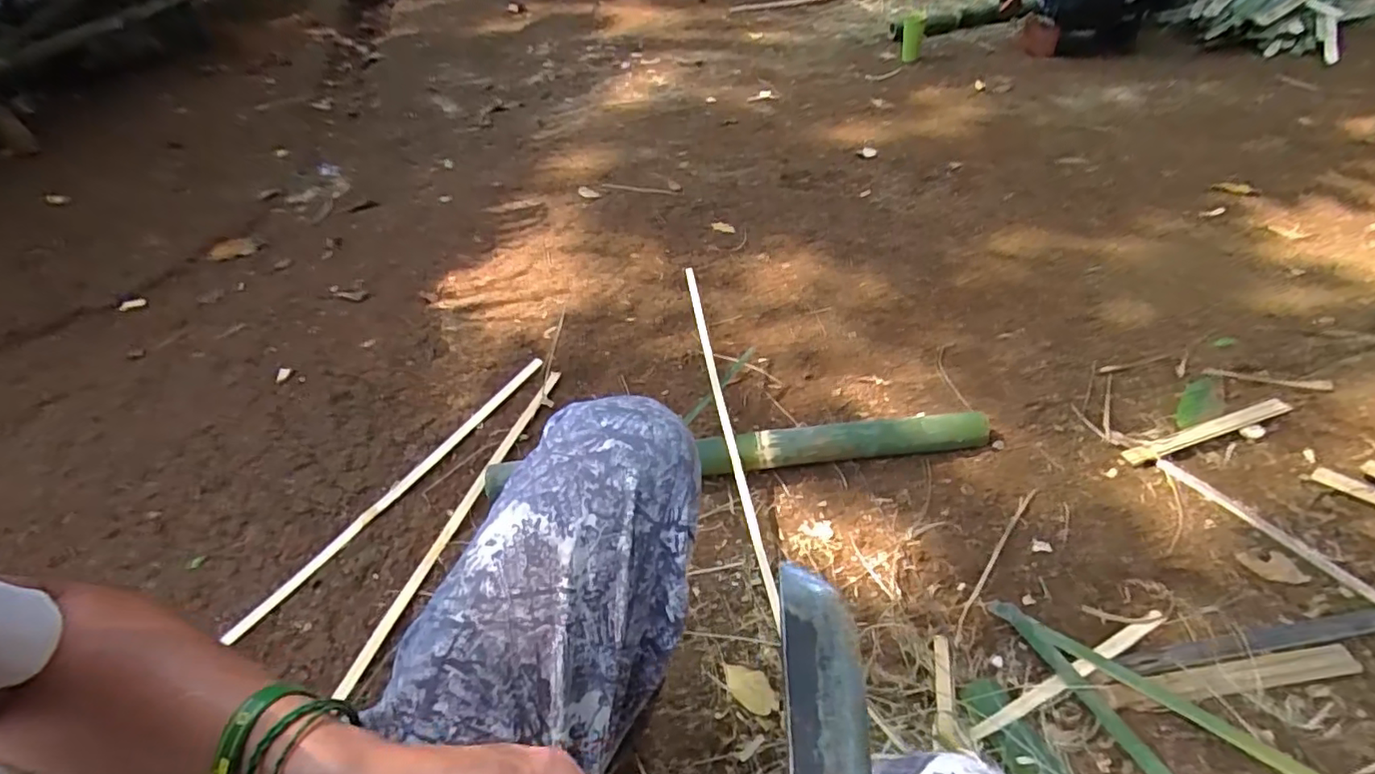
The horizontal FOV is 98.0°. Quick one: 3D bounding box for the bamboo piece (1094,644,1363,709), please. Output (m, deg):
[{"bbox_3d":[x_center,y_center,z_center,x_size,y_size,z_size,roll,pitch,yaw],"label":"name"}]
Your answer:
[{"bbox_3d":[0.581,0.316,0.645,0.250,0.004,0.029,-13,52,6],"label":"bamboo piece"}]

